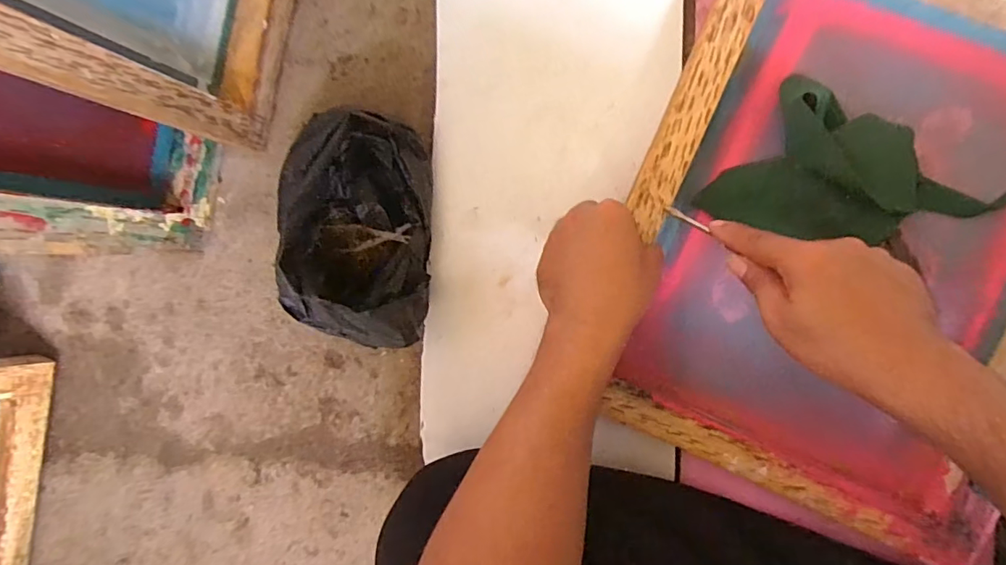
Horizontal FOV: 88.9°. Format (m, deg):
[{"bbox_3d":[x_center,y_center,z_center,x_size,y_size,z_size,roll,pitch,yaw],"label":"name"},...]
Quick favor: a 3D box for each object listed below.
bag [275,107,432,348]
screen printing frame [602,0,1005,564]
[{"bbox_3d":[-0.133,-0.049,0.465,0.122,0.103,0.202,0,92,7],"label":"bag"},{"bbox_3d":[0.301,-0.050,0.437,0.361,0.049,0.475,23,95,7],"label":"screen printing frame"}]

